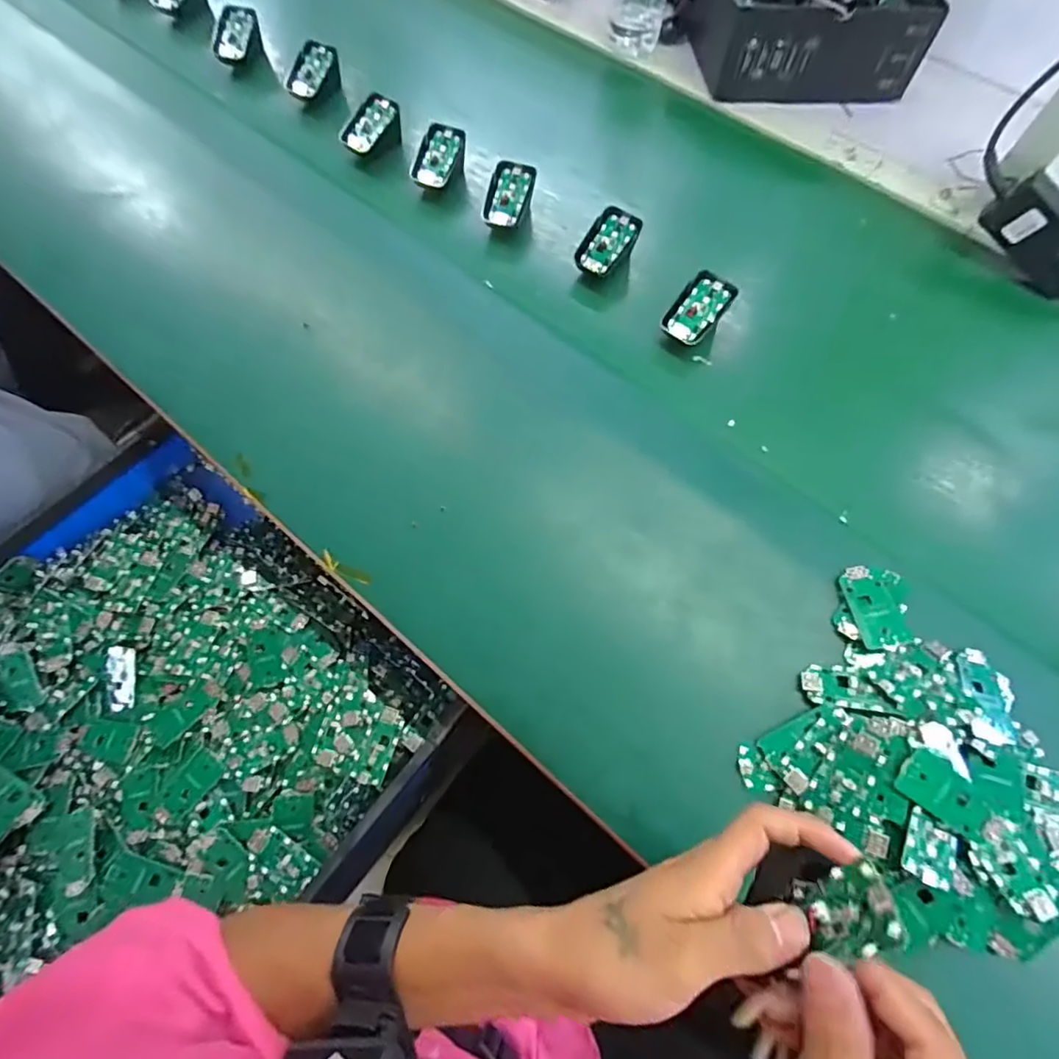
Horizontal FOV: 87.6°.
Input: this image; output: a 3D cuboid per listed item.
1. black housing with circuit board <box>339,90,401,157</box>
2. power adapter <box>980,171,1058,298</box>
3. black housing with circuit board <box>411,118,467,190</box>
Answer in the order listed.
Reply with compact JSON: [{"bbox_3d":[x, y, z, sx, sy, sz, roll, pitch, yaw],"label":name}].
[{"bbox_3d":[-0.174,-0.446,0.621,0.035,0.041,0.072,37,71,13],"label":"black housing with circuit board"},{"bbox_3d":[0.499,-0.278,0.532,0.124,0.059,0.024,38,72,-13],"label":"power adapter"},{"bbox_3d":[-0.099,-0.396,0.601,0.040,0.047,0.069,24,68,8],"label":"black housing with circuit board"}]

